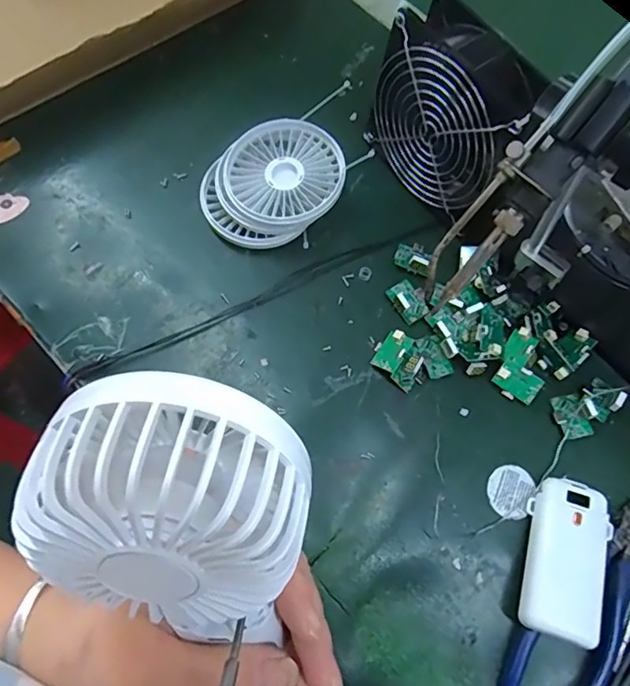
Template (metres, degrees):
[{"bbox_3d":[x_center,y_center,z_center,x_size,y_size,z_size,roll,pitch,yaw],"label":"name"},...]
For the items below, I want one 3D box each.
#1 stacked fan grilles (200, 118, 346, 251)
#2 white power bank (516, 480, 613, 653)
[{"bbox_3d":[-0.032,-0.120,0.398,0.109,0.034,0.091,-33,76,-14],"label":"stacked fan grilles"},{"bbox_3d":[0.158,0.135,0.327,0.046,0.018,0.093,18,70,2],"label":"white power bank"}]

